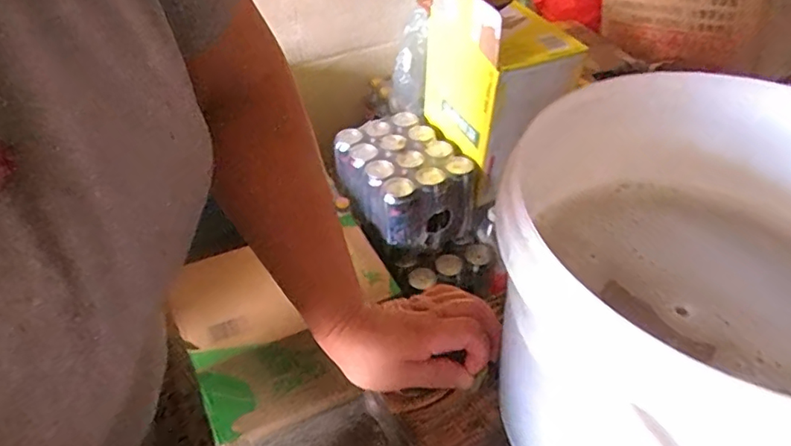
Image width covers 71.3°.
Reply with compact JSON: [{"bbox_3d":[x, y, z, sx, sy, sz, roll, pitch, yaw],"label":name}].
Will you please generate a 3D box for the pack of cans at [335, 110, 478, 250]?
[{"bbox_3d":[0.021,-0.088,1.130,0.194,0.137,0.269,-20,47,-20],"label":"pack of cans"}]

